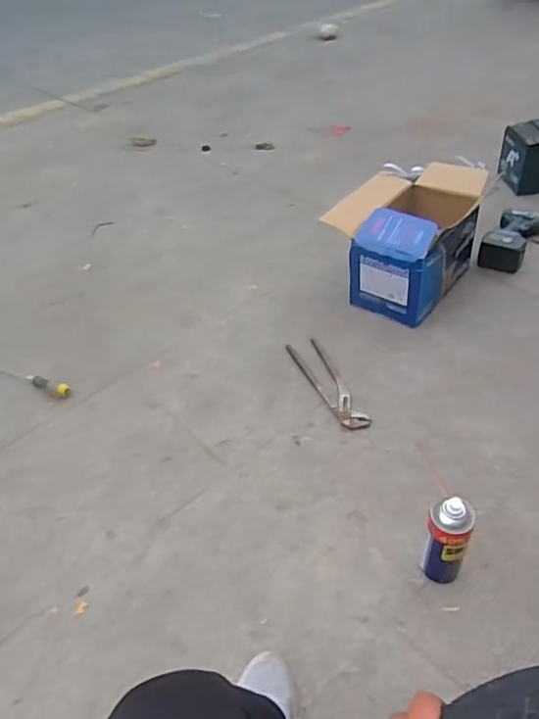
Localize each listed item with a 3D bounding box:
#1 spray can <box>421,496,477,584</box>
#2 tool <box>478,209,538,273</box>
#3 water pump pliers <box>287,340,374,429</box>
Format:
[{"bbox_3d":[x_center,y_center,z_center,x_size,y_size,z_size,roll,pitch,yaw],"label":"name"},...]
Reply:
[{"bbox_3d":[0.268,0.278,0.836,0.060,0.177,0.056,-4,42,4],"label":"spray can"},{"bbox_3d":[0.730,-0.334,1.519,0.228,0.073,0.294,23,50,30],"label":"tool"},{"bbox_3d":[0.128,0.044,1.220,0.070,0.015,0.298,-18,43,-12],"label":"water pump pliers"}]

